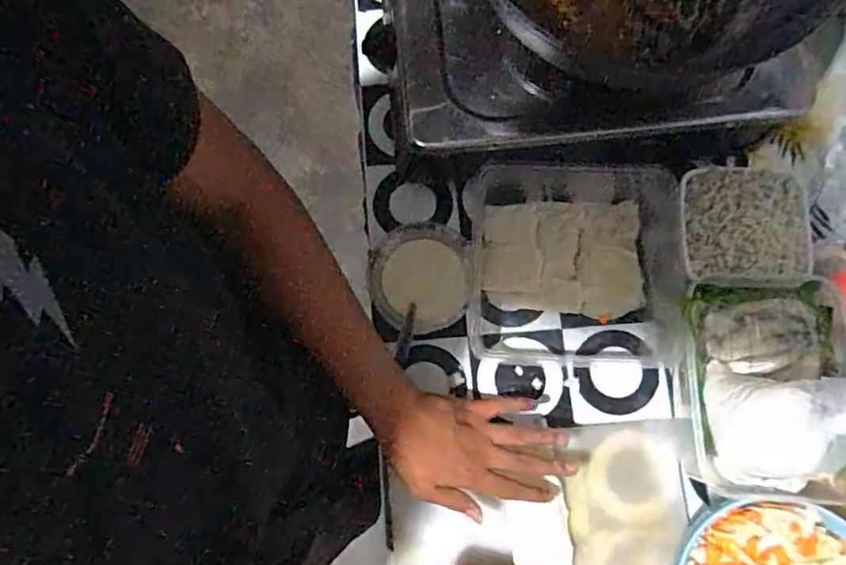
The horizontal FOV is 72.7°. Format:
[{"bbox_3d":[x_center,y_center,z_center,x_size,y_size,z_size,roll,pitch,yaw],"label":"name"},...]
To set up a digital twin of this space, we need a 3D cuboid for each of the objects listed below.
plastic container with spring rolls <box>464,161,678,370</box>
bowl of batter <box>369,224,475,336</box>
[{"bbox_3d":[0.160,-0.017,0.591,0.212,0.055,0.200,5,78,3],"label":"plastic container with spring rolls"},{"bbox_3d":[-0.001,-0.005,0.601,0.100,0.038,0.109,0,78,2],"label":"bowl of batter"}]

